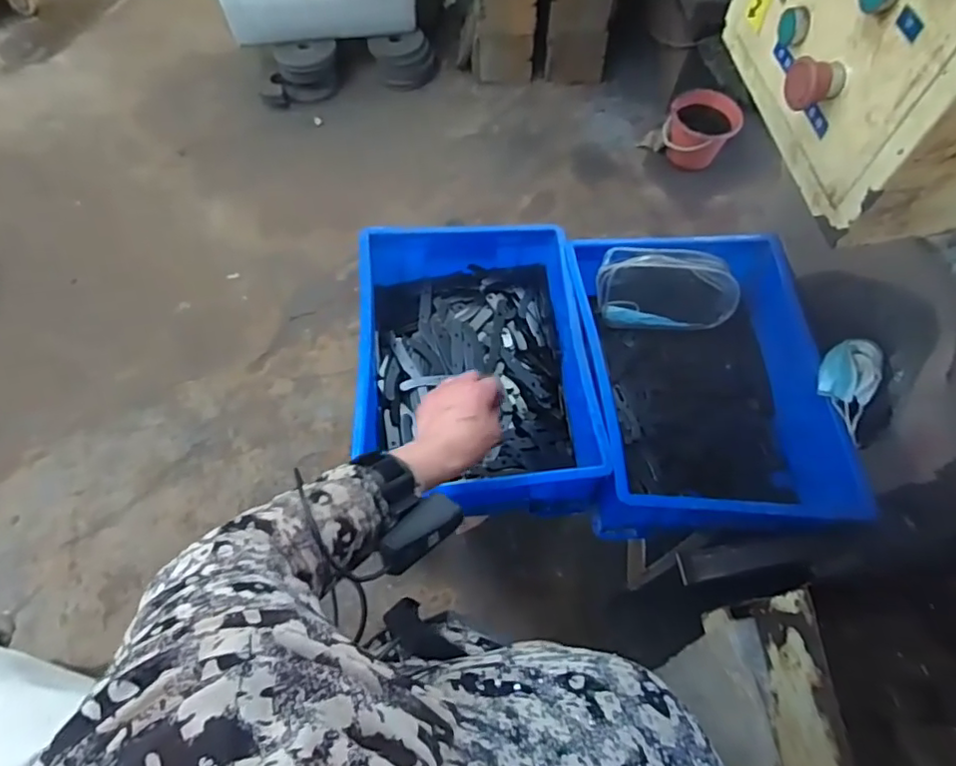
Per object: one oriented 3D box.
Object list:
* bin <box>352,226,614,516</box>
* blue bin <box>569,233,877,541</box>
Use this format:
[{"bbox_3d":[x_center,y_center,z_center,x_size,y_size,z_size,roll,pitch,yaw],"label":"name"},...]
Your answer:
[{"bbox_3d":[-0.004,-0.033,0.813,0.293,0.109,0.404,-4,63,-4],"label":"bin"},{"bbox_3d":[0.295,-0.006,0.813,0.298,0.139,0.408,0,62,-3],"label":"blue bin"}]

